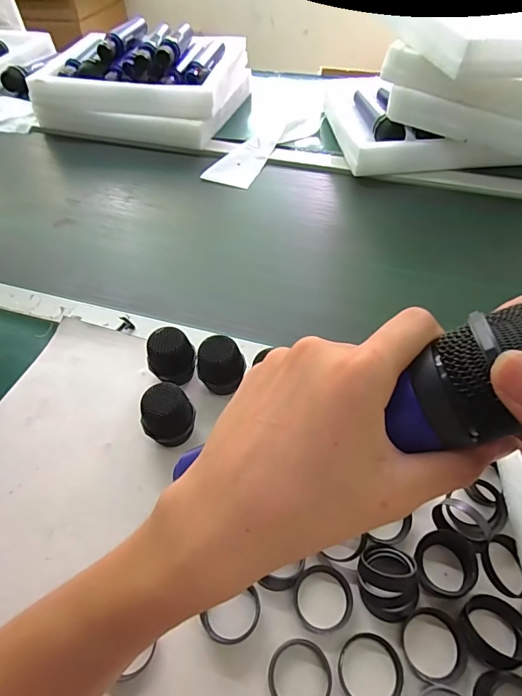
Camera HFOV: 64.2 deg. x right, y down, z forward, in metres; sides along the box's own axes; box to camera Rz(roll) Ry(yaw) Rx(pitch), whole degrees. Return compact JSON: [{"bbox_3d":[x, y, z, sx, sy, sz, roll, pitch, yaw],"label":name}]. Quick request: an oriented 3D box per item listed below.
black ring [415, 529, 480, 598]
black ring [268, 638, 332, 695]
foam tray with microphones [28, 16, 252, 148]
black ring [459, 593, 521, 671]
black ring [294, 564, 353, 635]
[{"bbox_3d":[0.146,0.168,0.327,0.048,0.013,0.045,-1,51,1],"label":"black ring"},{"bbox_3d":[0.028,0.228,0.289,0.044,0.008,0.044,-1,51,1],"label":"black ring"},{"bbox_3d":[-0.225,-0.552,0.842,0.353,0.115,0.312,11,53,10],"label":"foam tray with microphones"},{"bbox_3d":[0.167,0.202,0.297,0.044,0.019,0.040,-1,51,1],"label":"black ring"},{"bbox_3d":[0.047,0.191,0.317,0.043,0.007,0.044,-1,51,1],"label":"black ring"}]

